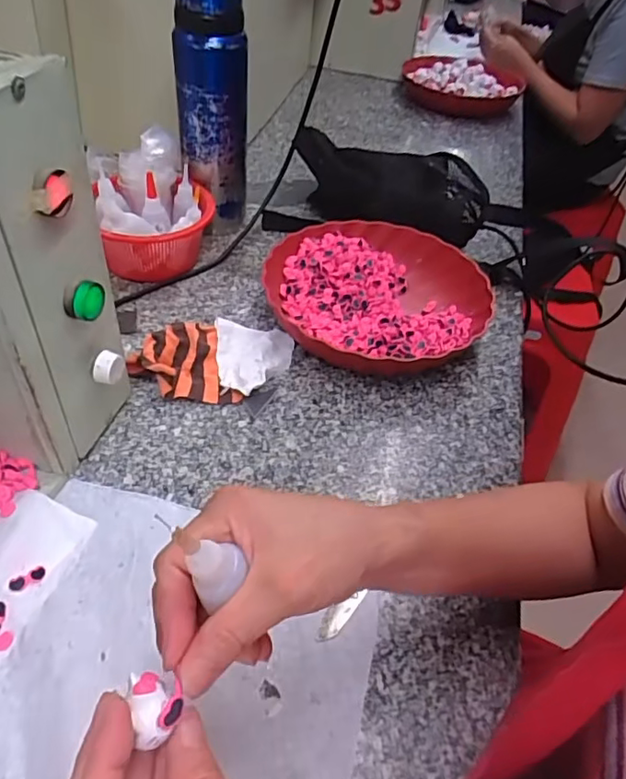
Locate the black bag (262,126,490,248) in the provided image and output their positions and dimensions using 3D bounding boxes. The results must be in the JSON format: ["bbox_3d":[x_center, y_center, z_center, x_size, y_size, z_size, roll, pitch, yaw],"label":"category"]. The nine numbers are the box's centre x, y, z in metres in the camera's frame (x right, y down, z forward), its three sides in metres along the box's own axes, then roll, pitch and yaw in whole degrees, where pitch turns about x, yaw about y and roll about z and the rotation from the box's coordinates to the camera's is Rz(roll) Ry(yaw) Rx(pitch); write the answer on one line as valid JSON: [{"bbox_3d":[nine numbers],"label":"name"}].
[{"bbox_3d":[0.082,-0.263,0.778,0.283,0.084,0.143,5,45,-3],"label":"black bag"}]

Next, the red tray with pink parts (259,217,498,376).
[{"bbox_3d":[0.069,-0.101,0.637,0.237,0.047,0.247,14,45,6],"label":"red tray with pink parts"}]

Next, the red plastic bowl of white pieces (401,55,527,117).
[{"bbox_3d":[0.303,-0.617,1.174,0.237,0.058,0.185,14,45,7],"label":"red plastic bowl of white pieces"}]

